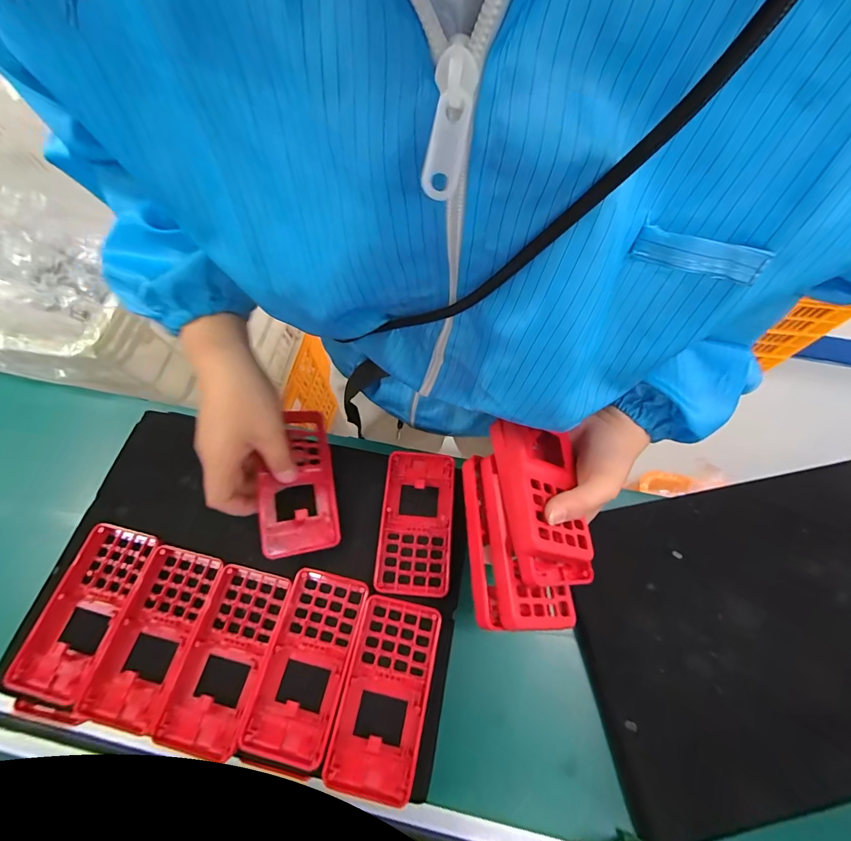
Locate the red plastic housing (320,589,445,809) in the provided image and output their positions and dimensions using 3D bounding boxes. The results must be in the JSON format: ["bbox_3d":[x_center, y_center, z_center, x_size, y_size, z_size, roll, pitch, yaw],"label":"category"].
[{"bbox_3d":[-0.030,0.204,0.294,0.062,0.015,0.126,10,65,8],"label":"red plastic housing"}]

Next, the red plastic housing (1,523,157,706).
[{"bbox_3d":[-0.274,0.154,0.320,0.065,0.016,0.126,9,66,5],"label":"red plastic housing"}]

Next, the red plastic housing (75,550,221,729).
[{"bbox_3d":[-0.214,0.169,0.310,0.063,0.014,0.125,11,66,5],"label":"red plastic housing"}]

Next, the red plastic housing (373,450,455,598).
[{"bbox_3d":[-0.008,0.088,0.351,0.061,0.016,0.125,4,66,3],"label":"red plastic housing"}]

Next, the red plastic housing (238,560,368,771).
[{"bbox_3d":[-0.090,0.185,0.301,0.061,0.010,0.127,11,65,8],"label":"red plastic housing"}]

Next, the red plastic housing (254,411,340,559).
[{"bbox_3d":[-0.114,0.052,0.345,0.063,0.014,0.124,-1,73,-28],"label":"red plastic housing"}]

